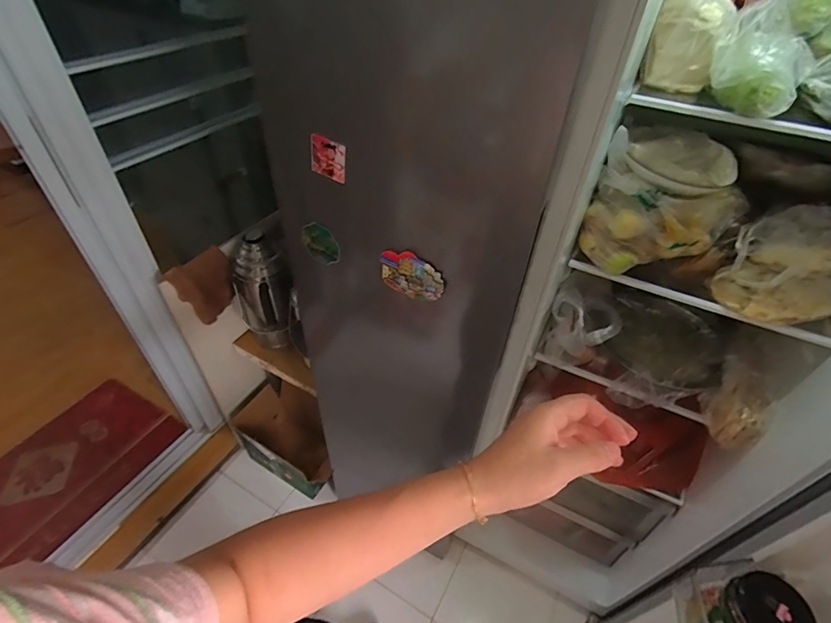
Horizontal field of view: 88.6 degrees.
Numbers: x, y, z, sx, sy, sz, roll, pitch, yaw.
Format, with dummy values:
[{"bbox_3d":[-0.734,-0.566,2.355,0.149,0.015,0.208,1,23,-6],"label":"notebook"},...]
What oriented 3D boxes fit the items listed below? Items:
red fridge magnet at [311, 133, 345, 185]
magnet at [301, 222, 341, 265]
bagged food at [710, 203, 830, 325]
[{"bbox_3d":[-0.114,-0.198,0.557,0.048,0.057,0.009,21,51,5],"label":"red fridge magnet"},{"bbox_3d":[-0.148,-0.104,0.668,0.066,0.063,0.012,24,40,9],"label":"magnet"},{"bbox_3d":[0.575,-0.071,0.656,0.135,0.132,0.157,-29,52,-29],"label":"bagged food"}]

